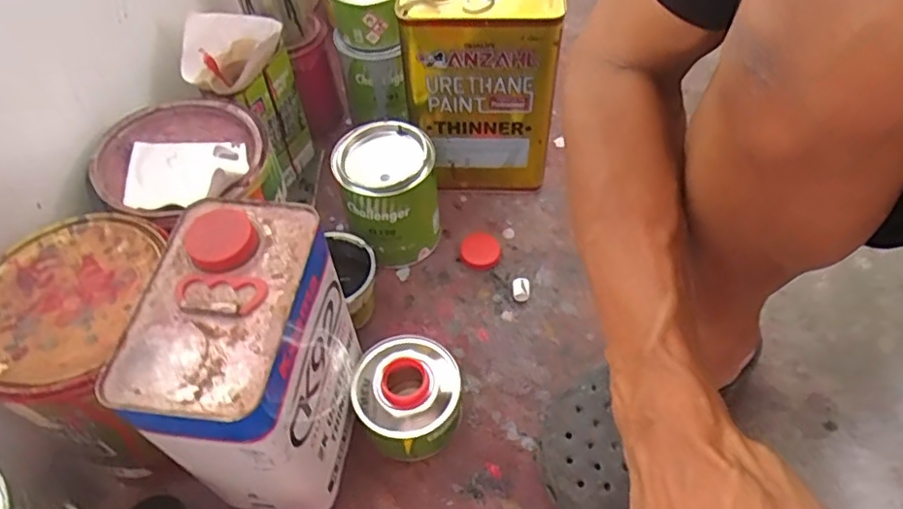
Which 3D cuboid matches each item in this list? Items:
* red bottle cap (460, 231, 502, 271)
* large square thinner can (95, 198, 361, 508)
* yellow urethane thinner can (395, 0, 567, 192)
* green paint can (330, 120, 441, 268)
[{"bbox_3d":[0.034,-0.006,0.727,0.047,0.014,0.056,18,57,16],"label":"red bottle cap"},{"bbox_3d":[-0.148,0.087,0.491,0.112,0.218,0.169,6,55,6],"label":"large square thinner can"},{"bbox_3d":[0.034,-0.190,0.719,0.161,0.255,0.110,3,54,6],"label":"yellow urethane thinner can"},{"bbox_3d":[-0.068,-0.062,0.700,0.100,0.143,0.102,-2,53,2],"label":"green paint can"}]

